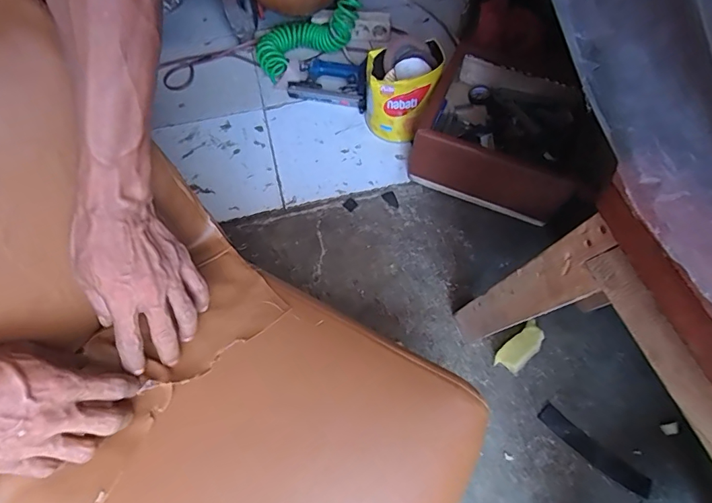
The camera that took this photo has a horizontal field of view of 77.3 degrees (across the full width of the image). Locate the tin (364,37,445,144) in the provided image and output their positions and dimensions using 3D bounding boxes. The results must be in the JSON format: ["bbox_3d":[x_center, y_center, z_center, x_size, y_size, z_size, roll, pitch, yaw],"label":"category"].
[{"bbox_3d":[0.089,-0.327,0.932,0.134,0.164,0.137,-1,58,2],"label":"tin"}]

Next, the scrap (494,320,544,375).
[{"bbox_3d":[0.268,0.158,0.725,0.091,0.030,0.043,-36,63,-19],"label":"scrap"}]

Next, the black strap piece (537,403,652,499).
[{"bbox_3d":[0.344,0.292,0.652,0.160,0.005,0.032,37,75,25],"label":"black strap piece"}]

